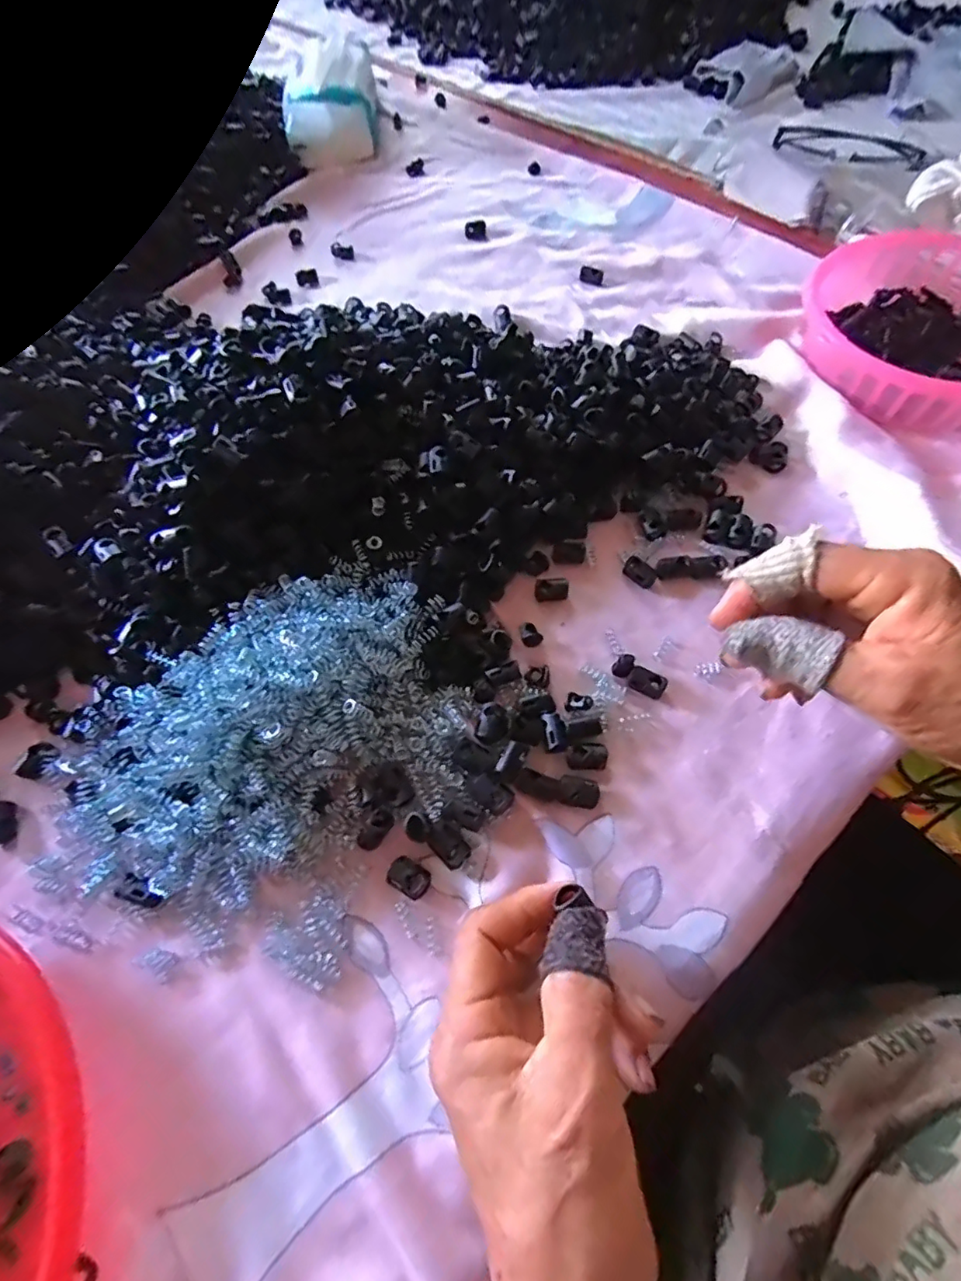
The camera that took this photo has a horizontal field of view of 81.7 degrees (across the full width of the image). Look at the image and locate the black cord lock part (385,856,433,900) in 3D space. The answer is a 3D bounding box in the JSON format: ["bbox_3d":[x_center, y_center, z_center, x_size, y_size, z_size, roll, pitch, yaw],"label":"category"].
[{"bbox_3d":[-0.034,0.111,0.261,0.020,0.007,0.014,25,67,15],"label":"black cord lock part"}]

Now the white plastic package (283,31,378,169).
[{"bbox_3d":[-0.162,-0.590,0.604,0.093,0.063,0.168,-6,62,0],"label":"white plastic package"}]

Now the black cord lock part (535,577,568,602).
[{"bbox_3d":[0.042,-0.031,0.331,0.019,0.009,0.011,-5,62,1],"label":"black cord lock part"}]

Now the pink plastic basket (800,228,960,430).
[{"bbox_3d":[0.312,-0.223,0.393,0.179,0.047,0.162,-36,66,-14],"label":"pink plastic basket"}]

